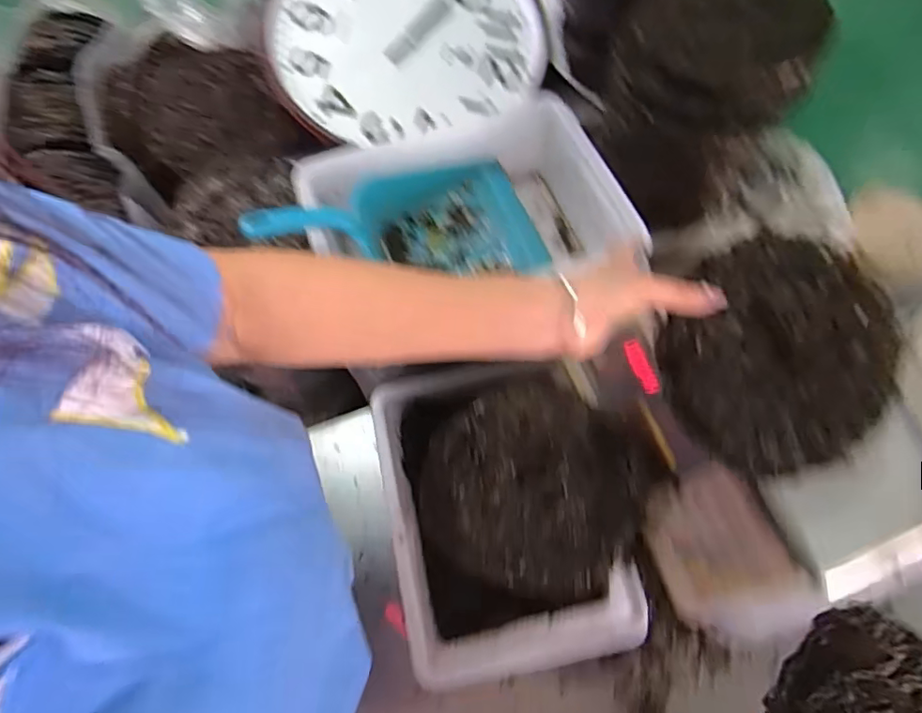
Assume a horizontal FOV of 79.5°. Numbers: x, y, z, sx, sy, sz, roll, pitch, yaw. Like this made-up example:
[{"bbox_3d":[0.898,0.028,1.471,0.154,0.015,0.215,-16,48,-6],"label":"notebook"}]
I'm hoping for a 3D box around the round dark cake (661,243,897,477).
[{"bbox_3d":[0.267,-0.002,0.465,0.195,0.052,0.186,0,70,0],"label":"round dark cake"}]

